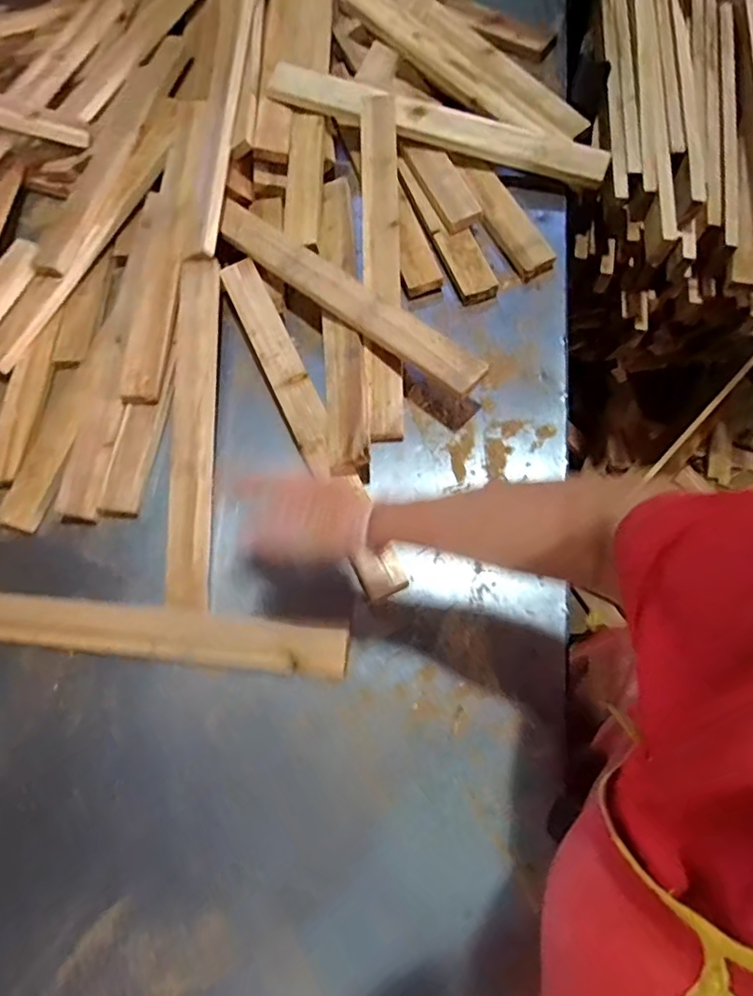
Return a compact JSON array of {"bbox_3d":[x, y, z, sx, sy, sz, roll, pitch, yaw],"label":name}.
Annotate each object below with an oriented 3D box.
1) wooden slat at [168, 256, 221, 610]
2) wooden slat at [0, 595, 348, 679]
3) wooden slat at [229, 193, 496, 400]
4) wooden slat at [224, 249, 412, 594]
[{"bbox_3d":[-0.234,-0.101,0.715,0.056,0.016,0.470,-5,70,5],"label":"wooden slat"},{"bbox_3d":[-0.280,0.153,0.641,0.492,0.021,0.061,4,71,8],"label":"wooden slat"},{"bbox_3d":[-0.045,-0.270,0.736,0.448,0.025,0.068,41,73,20],"label":"wooden slat"},{"bbox_3d":[-0.093,-0.111,0.724,0.053,0.017,0.516,-25,72,-5],"label":"wooden slat"}]

